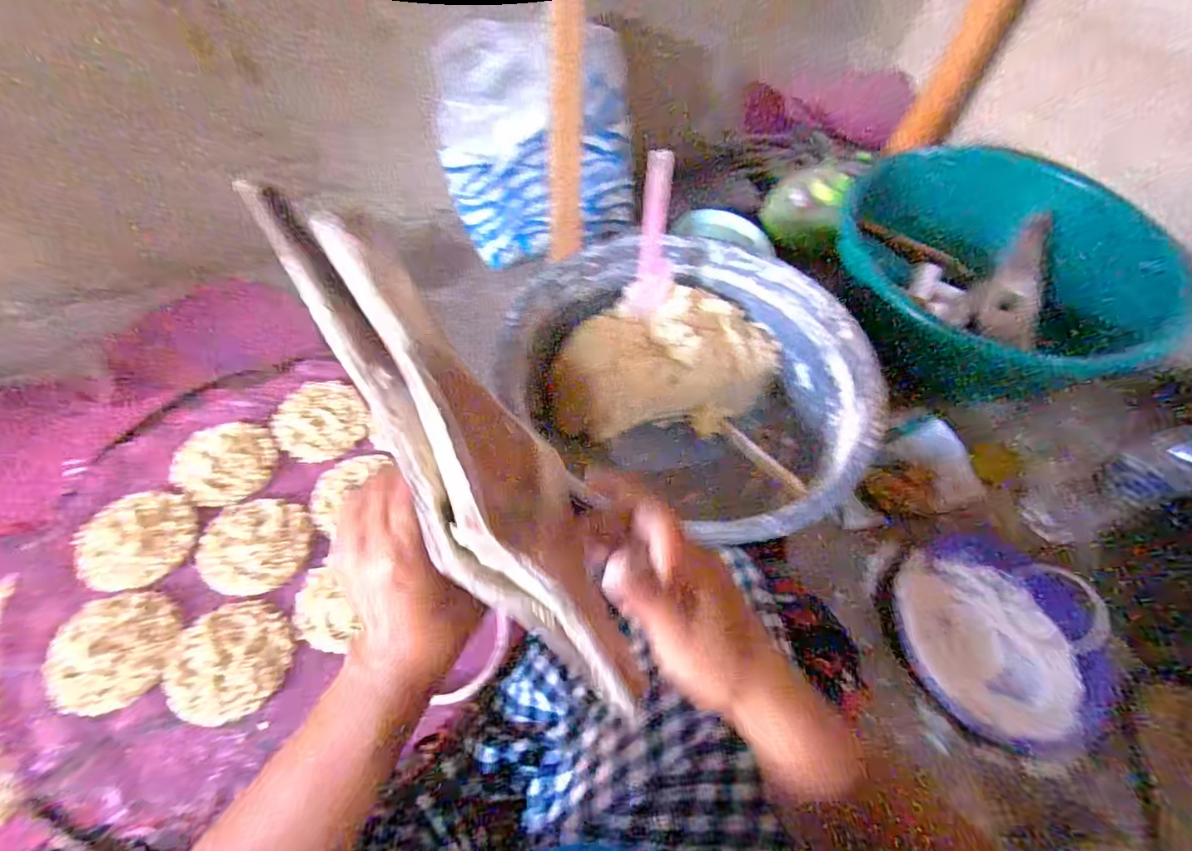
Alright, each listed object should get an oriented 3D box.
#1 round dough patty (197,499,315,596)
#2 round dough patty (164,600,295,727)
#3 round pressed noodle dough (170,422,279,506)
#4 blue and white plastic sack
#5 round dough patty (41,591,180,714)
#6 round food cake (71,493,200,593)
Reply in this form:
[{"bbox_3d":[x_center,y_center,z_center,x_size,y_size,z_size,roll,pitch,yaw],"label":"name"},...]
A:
[{"bbox_3d":[-0.269,0.093,0.418,0.084,0.011,0.074,17,59,10],"label":"round dough patty"},{"bbox_3d":[-0.258,0.166,0.374,0.075,0.017,0.076,0,57,-1],"label":"round dough patty"},{"bbox_3d":[-0.318,0.028,0.452,0.081,0.012,0.074,0,57,-1],"label":"round pressed noodle dough"},{"bbox_3d":[-0.078,-0.407,0.786,0.289,0.291,0.121,-13,59,-9],"label":"blue and white plastic sack"},{"bbox_3d":[-0.338,0.156,0.370,0.077,0.014,0.078,0,57,-1],"label":"round dough patty"},{"bbox_3d":[-0.360,0.087,0.413,0.081,0.013,0.076,0,57,-1],"label":"round food cake"}]

